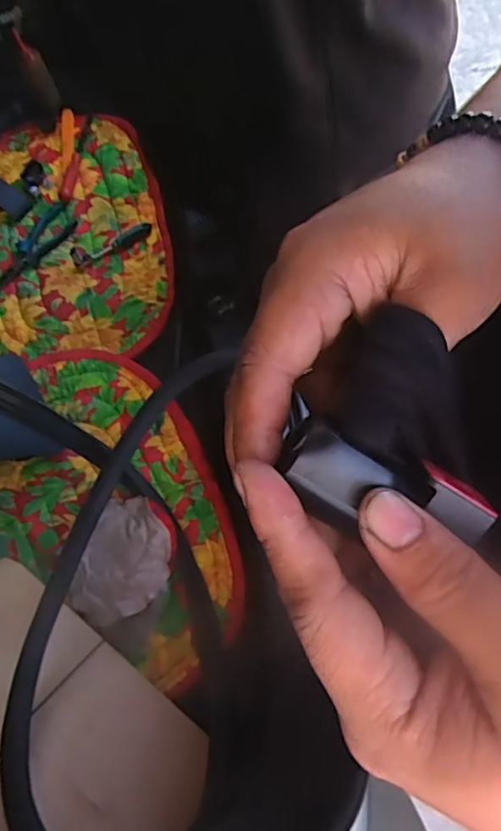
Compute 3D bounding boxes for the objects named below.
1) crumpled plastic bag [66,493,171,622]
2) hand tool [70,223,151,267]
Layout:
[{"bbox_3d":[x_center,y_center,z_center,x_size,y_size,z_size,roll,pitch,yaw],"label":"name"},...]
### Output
[{"bbox_3d":[-0.156,0.186,0.732,0.110,0.039,0.151,19,71,9],"label":"crumpled plastic bag"},{"bbox_3d":[-0.217,-0.269,0.908,0.129,0.019,0.029,-21,70,-6],"label":"hand tool"}]

